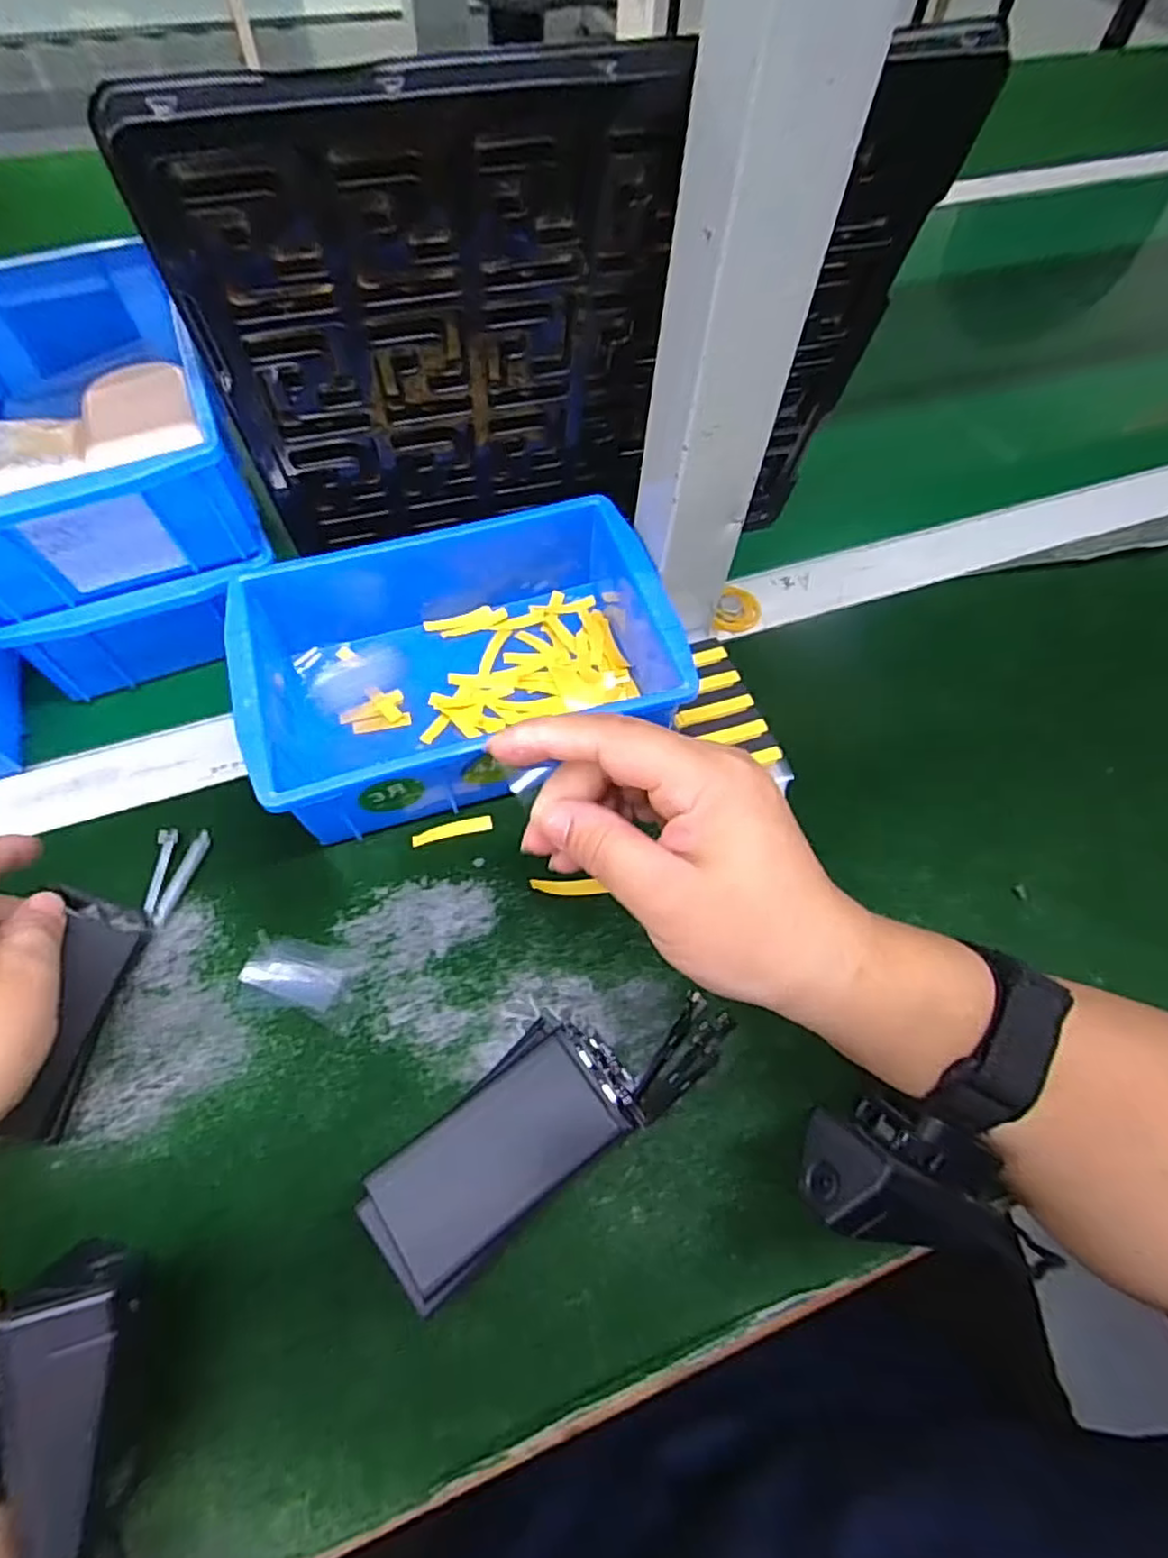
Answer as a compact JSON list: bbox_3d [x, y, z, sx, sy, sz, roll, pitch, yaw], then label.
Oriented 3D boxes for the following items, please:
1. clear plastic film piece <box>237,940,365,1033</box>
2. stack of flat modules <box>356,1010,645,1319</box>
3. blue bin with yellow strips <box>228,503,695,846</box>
[{"bbox_3d":[-0.124,0.087,0.304,0.050,0.004,0.031,13,62,5],"label":"clear plastic film piece"},{"bbox_3d":[-0.029,0.137,0.262,0.101,0.033,0.051,-33,68,-19],"label":"stack of flat modules"},{"bbox_3d":[-0.061,-0.057,0.349,0.200,0.065,0.137,-17,64,-10],"label":"blue bin with yellow strips"}]

